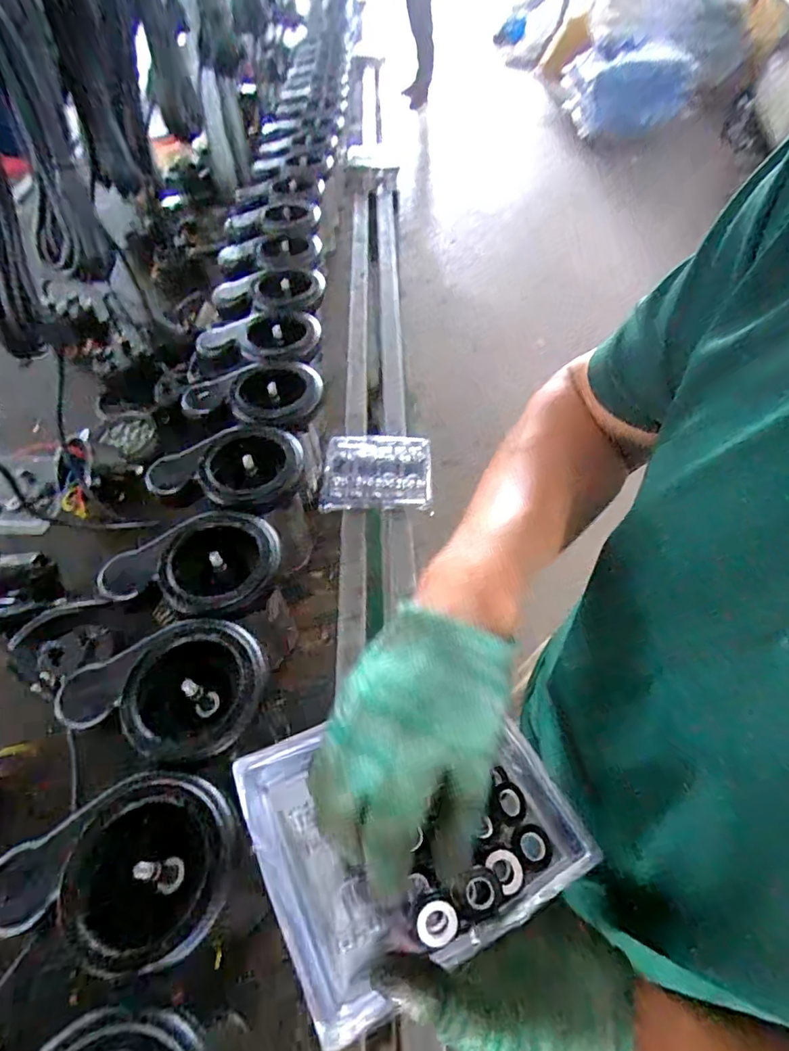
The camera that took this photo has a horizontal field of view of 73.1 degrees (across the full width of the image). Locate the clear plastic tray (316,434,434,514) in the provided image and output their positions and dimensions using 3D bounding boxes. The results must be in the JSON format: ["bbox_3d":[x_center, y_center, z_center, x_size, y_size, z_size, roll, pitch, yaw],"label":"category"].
[{"bbox_3d":[-0.025,-0.082,0.801,0.157,0.030,0.131,1,53,1],"label":"clear plastic tray"}]

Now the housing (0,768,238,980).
[{"bbox_3d":[-0.195,0.252,0.382,0.161,0.056,0.113,-11,54,-8],"label":"housing"}]

